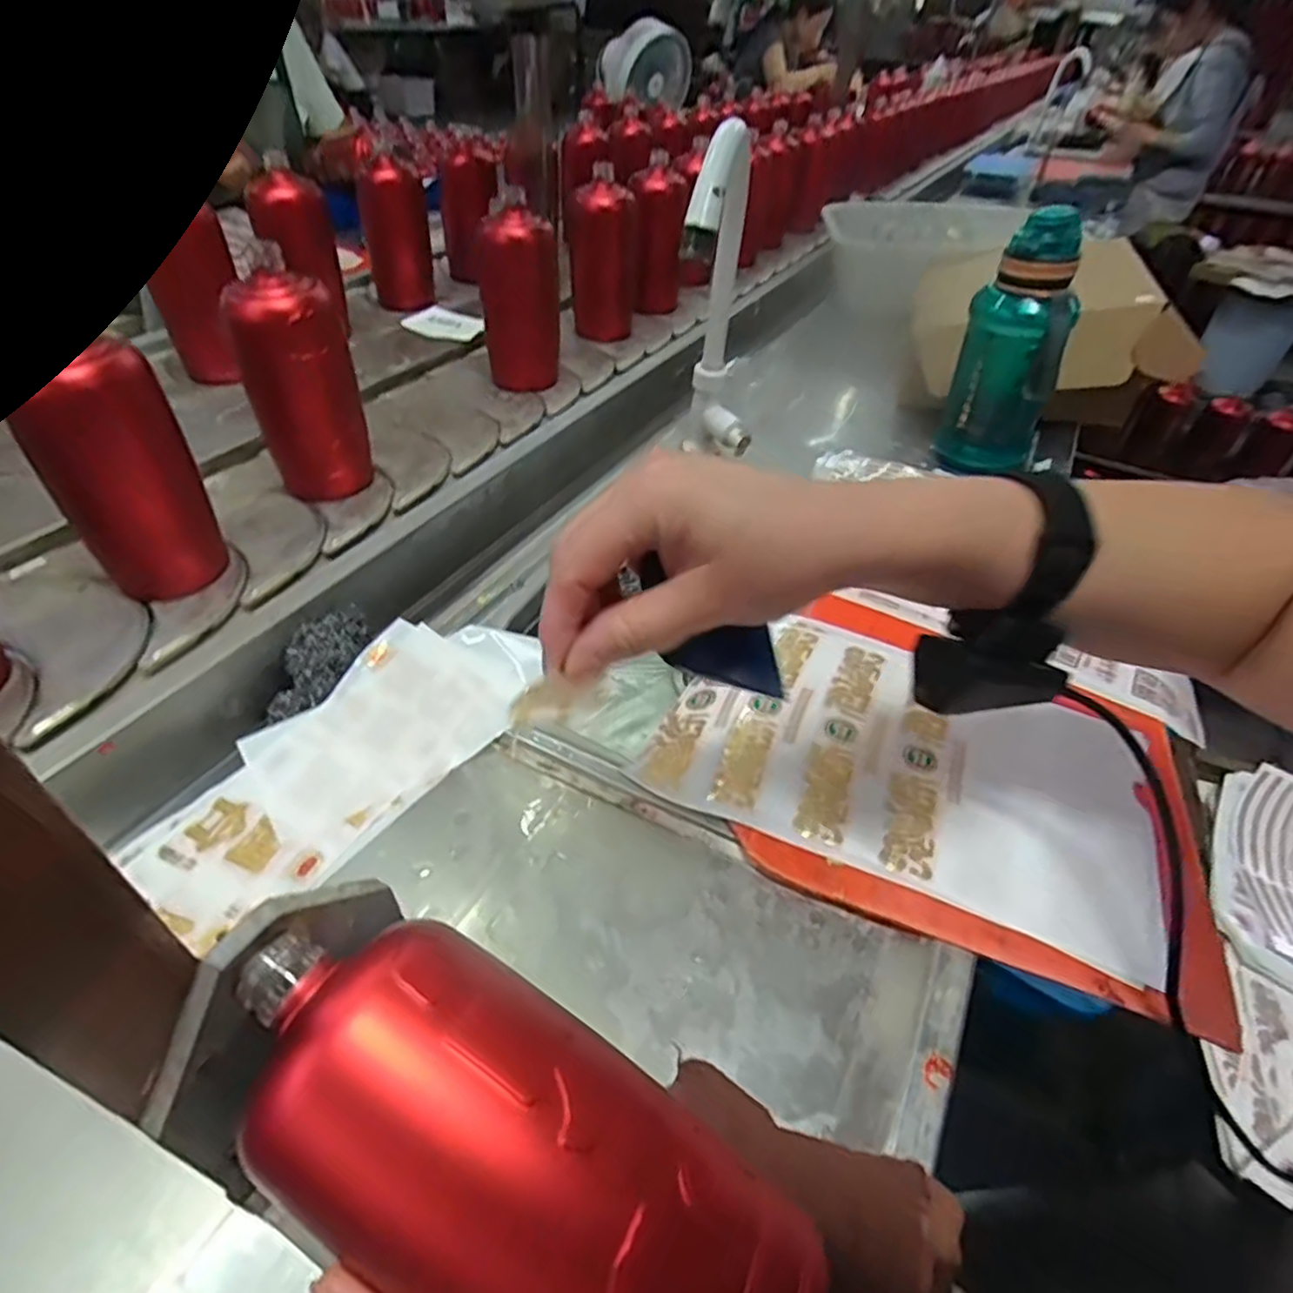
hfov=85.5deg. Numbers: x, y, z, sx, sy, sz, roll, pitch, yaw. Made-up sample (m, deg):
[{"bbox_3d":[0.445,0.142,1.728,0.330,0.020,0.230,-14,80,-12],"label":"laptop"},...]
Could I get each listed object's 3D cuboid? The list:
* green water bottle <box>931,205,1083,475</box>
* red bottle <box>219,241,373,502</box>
[{"bbox_3d":[0.369,-0.291,0.705,0.100,0.234,0.089,26,47,21],"label":"green water bottle"},{"bbox_3d":[-0.282,-0.213,0.575,0.082,0.168,0.069,-18,48,-22],"label":"red bottle"}]

